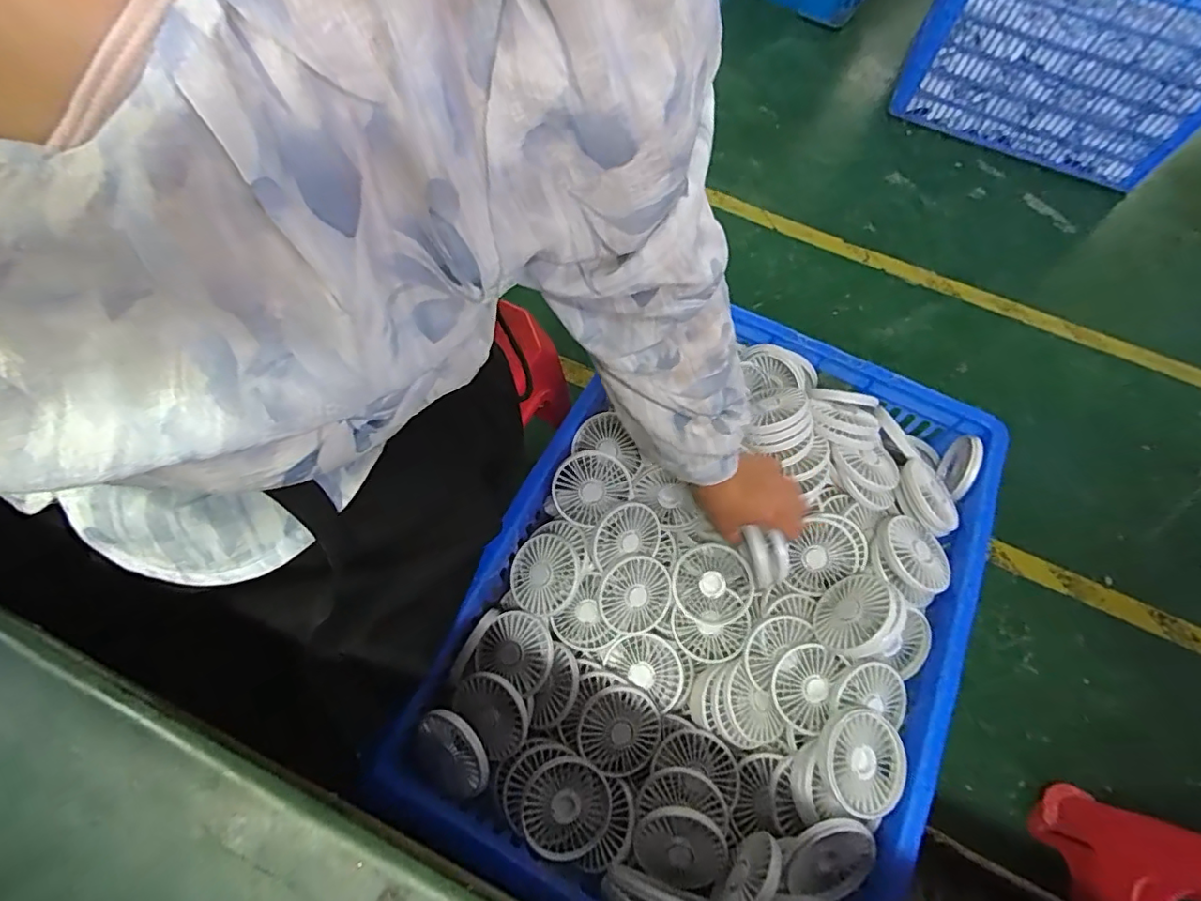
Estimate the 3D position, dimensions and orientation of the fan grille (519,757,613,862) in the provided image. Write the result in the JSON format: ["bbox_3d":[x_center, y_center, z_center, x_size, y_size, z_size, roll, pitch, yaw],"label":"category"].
[{"bbox_3d":[-0.034,0.348,0.546,0.085,0.012,0.085,6,67,-15],"label":"fan grille"}]

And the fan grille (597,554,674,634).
[{"bbox_3d":[0.038,0.161,0.618,0.084,0.020,0.079,1,88,-13],"label":"fan grille"}]

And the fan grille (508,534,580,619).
[{"bbox_3d":[-0.061,0.135,0.610,0.083,0.006,0.085,-9,70,25],"label":"fan grille"}]

